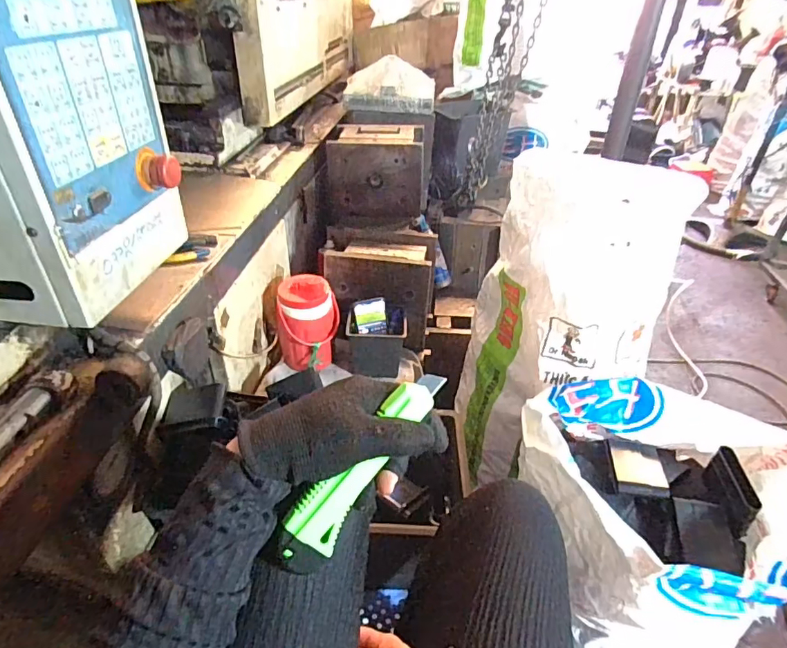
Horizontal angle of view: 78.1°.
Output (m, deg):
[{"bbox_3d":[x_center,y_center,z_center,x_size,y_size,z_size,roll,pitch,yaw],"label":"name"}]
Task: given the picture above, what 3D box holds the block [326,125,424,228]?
[{"bbox_3d":[-0.047,-0.429,1.387,0.267,0.215,0.219,2,36,0],"label":"block"}]

